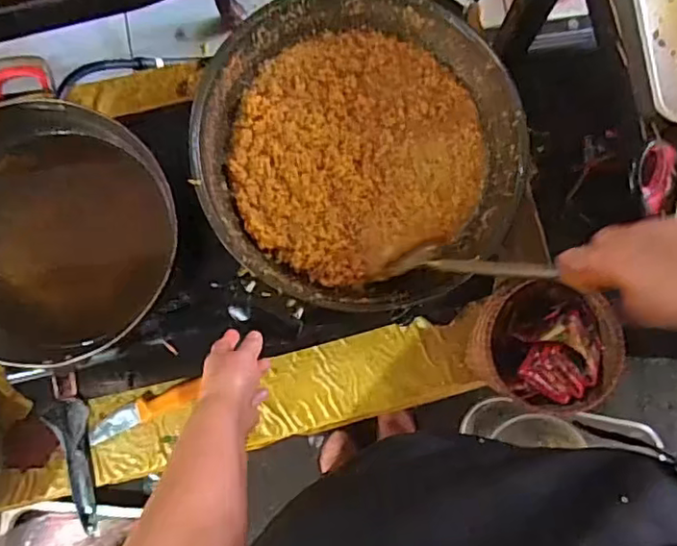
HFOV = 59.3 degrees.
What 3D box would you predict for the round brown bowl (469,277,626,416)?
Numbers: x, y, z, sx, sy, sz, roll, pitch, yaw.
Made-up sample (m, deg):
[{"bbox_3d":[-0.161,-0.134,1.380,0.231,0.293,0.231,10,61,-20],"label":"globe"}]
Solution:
[{"bbox_3d":[0.297,0.108,0.870,0.181,0.116,0.176,0,86,-3],"label":"round brown bowl"}]

